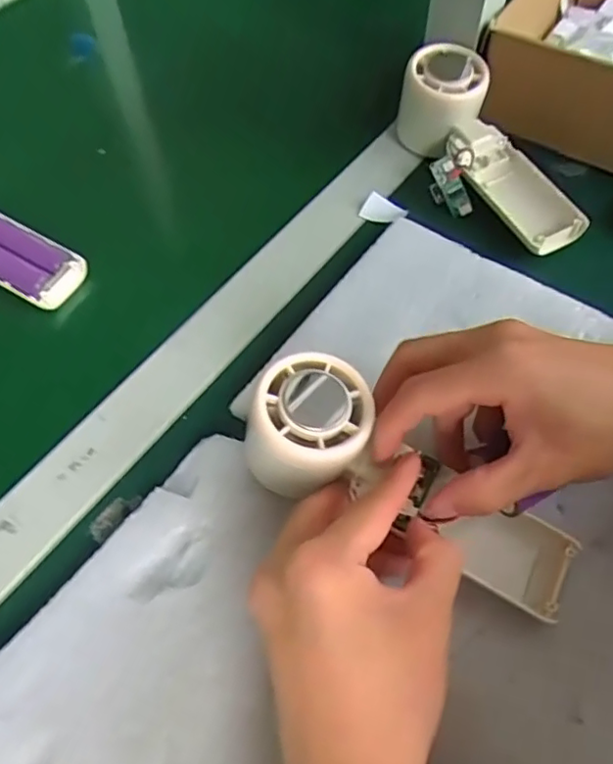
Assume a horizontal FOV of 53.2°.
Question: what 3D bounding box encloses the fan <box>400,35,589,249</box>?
[{"bbox_3d":[0.118,-0.150,0.420,0.069,0.057,0.165,-32,78,-17],"label":"fan"}]

